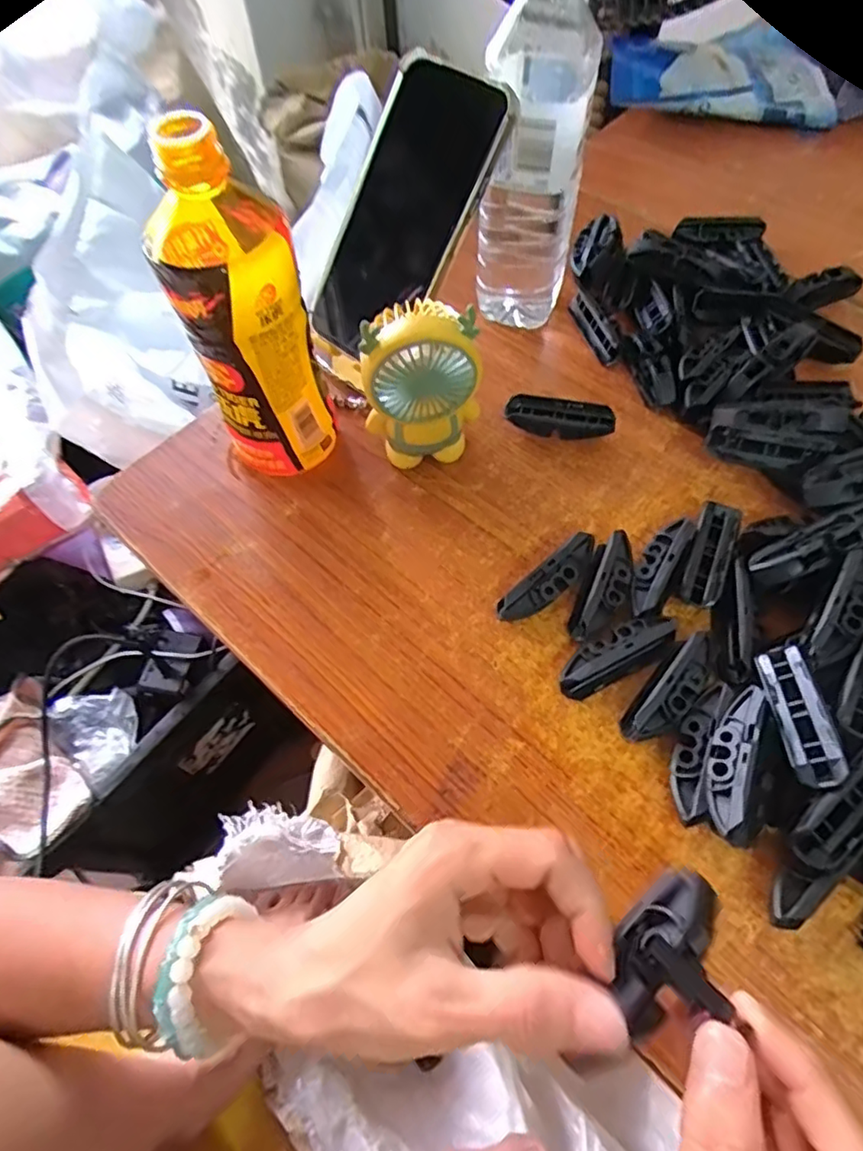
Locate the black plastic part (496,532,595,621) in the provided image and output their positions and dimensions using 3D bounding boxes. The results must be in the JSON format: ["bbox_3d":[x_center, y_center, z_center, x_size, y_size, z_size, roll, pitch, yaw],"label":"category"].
[{"bbox_3d":[0.069,0.003,0.342,0.072,0.024,0.018,-37,65,-16],"label":"black plastic part"}]

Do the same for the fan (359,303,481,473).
[{"bbox_3d":[-0.007,-0.111,0.362,0.069,0.109,0.038,-14,61,-4],"label":"fan"}]

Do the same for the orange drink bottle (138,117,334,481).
[{"bbox_3d":[-0.105,-0.143,0.339,0.068,0.187,0.076,-23,62,-9],"label":"orange drink bottle"}]

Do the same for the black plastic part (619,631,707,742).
[{"bbox_3d":[0.124,0.060,0.307,0.023,0.023,0.061,37,69,22],"label":"black plastic part"}]

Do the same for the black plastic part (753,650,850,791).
[{"bbox_3d":[0.174,0.065,0.279,0.022,0.010,0.069,-28,37,31],"label":"black plastic part"}]

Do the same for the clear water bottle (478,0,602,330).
[{"bbox_3d":[0.063,-0.260,0.382,0.065,0.210,0.073,8,61,8],"label":"clear water bottle"}]

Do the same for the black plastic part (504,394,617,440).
[{"bbox_3d":[0.088,-0.107,0.406,0.071,0.017,0.022,9,62,9],"label":"black plastic part"}]

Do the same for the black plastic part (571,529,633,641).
[{"bbox_3d":[0.100,0.006,0.338,0.025,0.026,0.066,19,64,14],"label":"black plastic part"}]

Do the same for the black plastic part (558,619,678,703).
[{"bbox_3d":[0.099,0.042,0.320,0.069,0.022,0.021,-28,63,-12],"label":"black plastic part"}]

